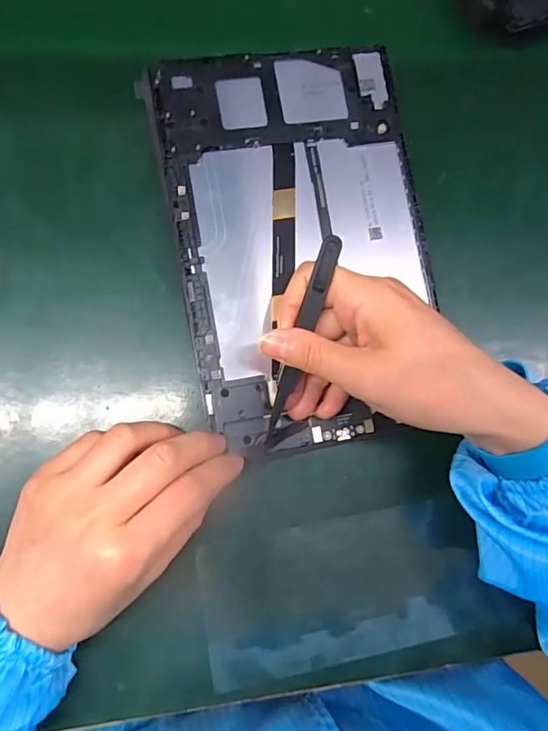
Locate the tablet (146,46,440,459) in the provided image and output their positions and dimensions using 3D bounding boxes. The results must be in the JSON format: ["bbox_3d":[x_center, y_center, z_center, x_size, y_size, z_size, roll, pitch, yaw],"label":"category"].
[{"bbox_3d":[0.020,-0.075,0.296,0.152,0.014,0.240,-11,88,-8],"label":"tablet"}]

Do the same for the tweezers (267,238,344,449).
[{"bbox_3d":[0.013,-0.009,0.258,0.010,0.012,0.118,15,108,-6],"label":"tweezers"}]

